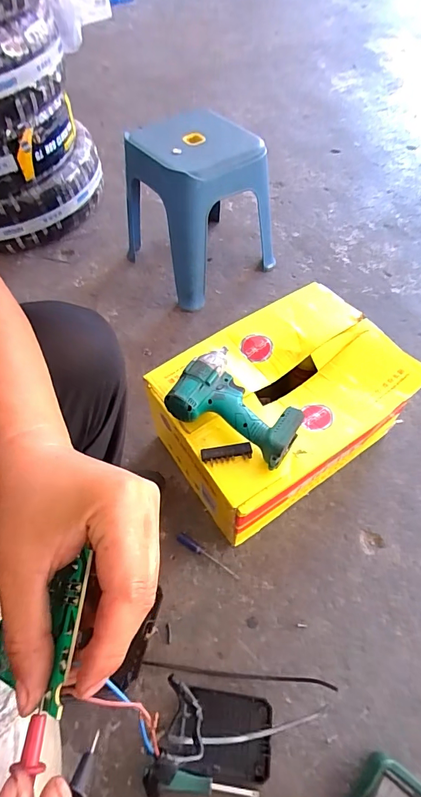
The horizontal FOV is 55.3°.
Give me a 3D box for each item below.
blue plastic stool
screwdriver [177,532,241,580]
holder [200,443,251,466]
[{"bbox_3d":[-0.042,-0.479,1.011,0.288,0.326,0.309,-35,62,-18],"label":"blue plastic stool"},{"bbox_3d":[-0.005,0.273,0.699,0.124,0.016,0.016,28,62,19],"label":"screwdriver"},{"bbox_3d":[0.023,0.080,0.581,0.072,0.012,0.021,-6,56,-3],"label":"holder"}]

